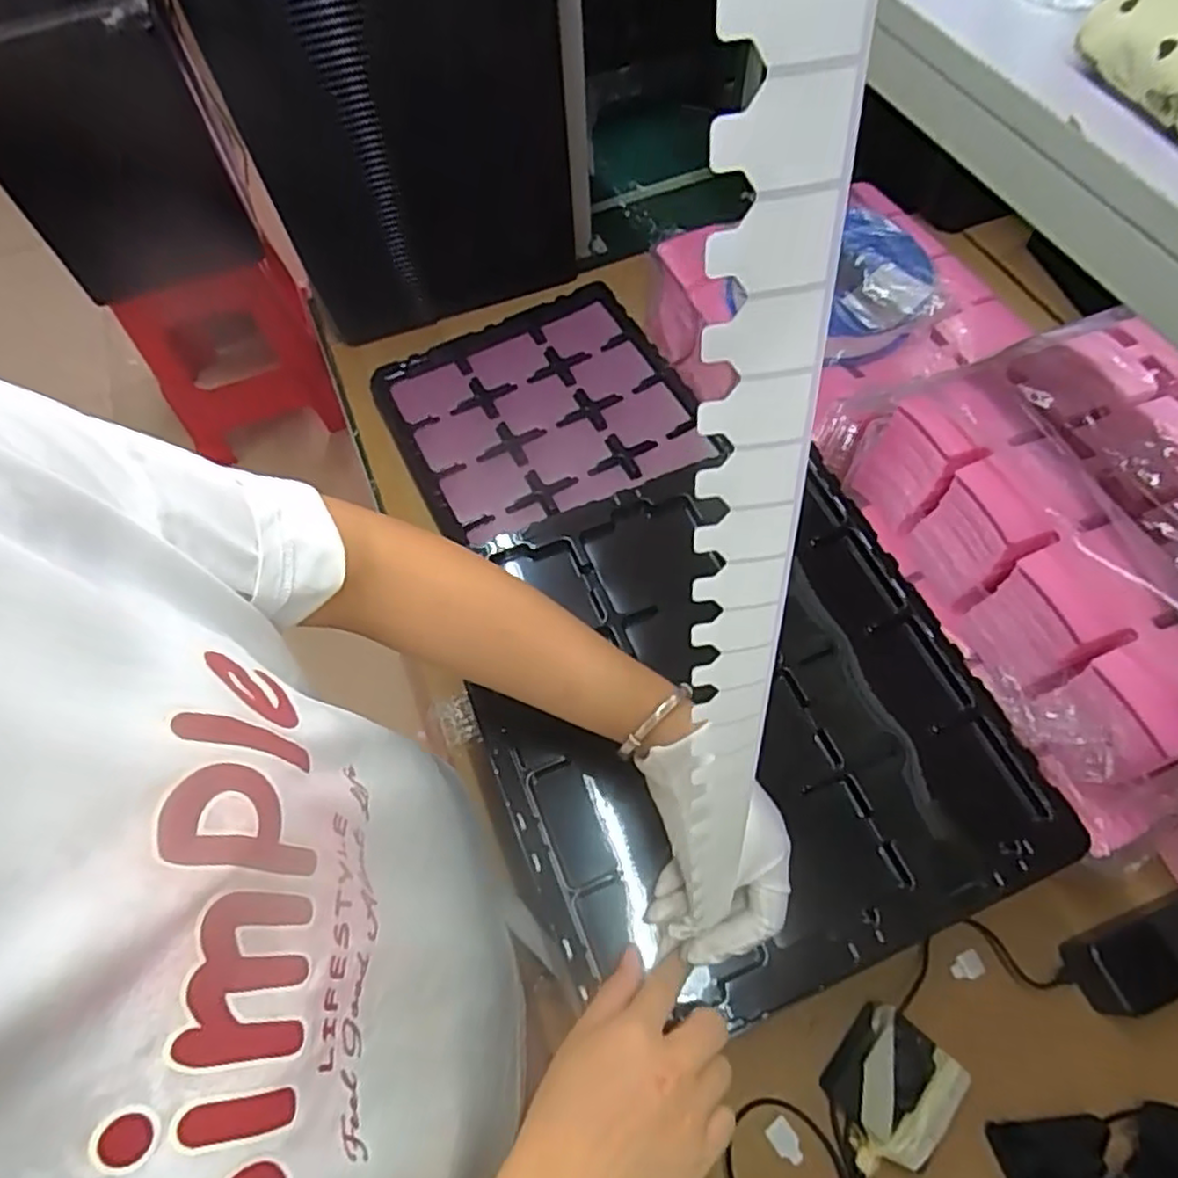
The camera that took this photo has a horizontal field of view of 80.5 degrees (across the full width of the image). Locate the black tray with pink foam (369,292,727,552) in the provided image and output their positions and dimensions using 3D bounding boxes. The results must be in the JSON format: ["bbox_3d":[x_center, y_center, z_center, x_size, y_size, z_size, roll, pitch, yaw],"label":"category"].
[{"bbox_3d":[-0.056,-0.211,0.833,0.310,0.022,0.309,-25,64,-10],"label":"black tray with pink foam"}]

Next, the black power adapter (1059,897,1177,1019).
[{"bbox_3d":[0.448,0.282,0.544,0.132,0.035,0.056,-22,64,-8],"label":"black power adapter"}]

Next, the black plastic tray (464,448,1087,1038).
[{"bbox_3d":[0.098,0.085,0.495,0.340,0.035,0.354,-23,64,-9],"label":"black plastic tray"}]

